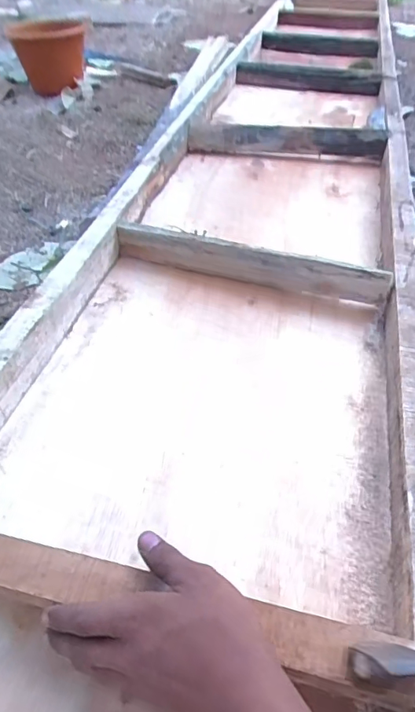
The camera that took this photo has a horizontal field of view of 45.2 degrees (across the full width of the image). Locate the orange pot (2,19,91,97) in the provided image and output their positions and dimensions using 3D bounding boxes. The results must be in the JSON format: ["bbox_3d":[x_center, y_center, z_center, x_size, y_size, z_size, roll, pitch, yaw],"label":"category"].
[{"bbox_3d":[-0.479,-0.939,1.556,0.224,0.190,0.184,-9,43,-9],"label":"orange pot"}]

